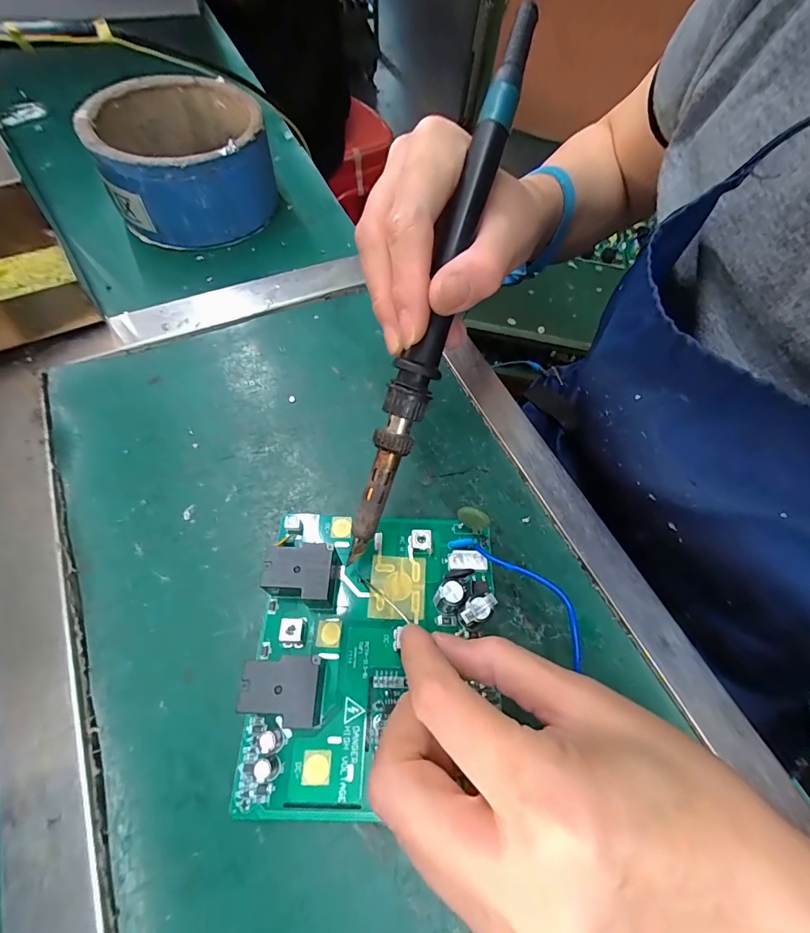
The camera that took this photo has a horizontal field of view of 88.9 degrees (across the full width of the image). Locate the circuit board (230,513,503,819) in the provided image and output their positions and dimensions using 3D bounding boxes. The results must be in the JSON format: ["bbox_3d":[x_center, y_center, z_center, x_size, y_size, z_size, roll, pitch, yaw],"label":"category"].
[{"bbox_3d":[-0.013,0.081,0.190,0.108,0.027,0.127,3,62,-3],"label":"circuit board"}]

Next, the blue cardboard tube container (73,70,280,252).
[{"bbox_3d":[-0.166,-0.230,0.313,0.111,0.064,0.122,-21,65,-15],"label":"blue cardboard tube container"}]

